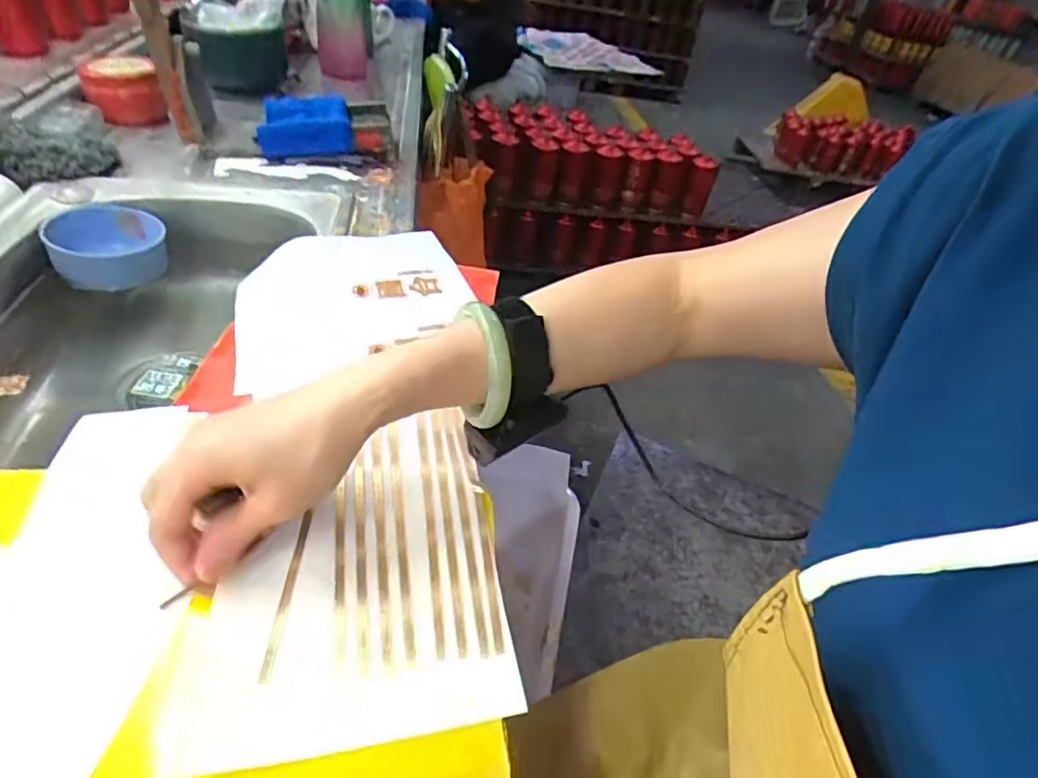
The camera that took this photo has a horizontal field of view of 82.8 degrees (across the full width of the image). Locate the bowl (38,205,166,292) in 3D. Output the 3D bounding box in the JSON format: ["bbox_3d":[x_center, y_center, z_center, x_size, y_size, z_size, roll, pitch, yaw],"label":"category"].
[{"bbox_3d":[-0.454,-0.162,0.654,0.107,0.052,0.100,3,42,-3],"label":"bowl"}]

